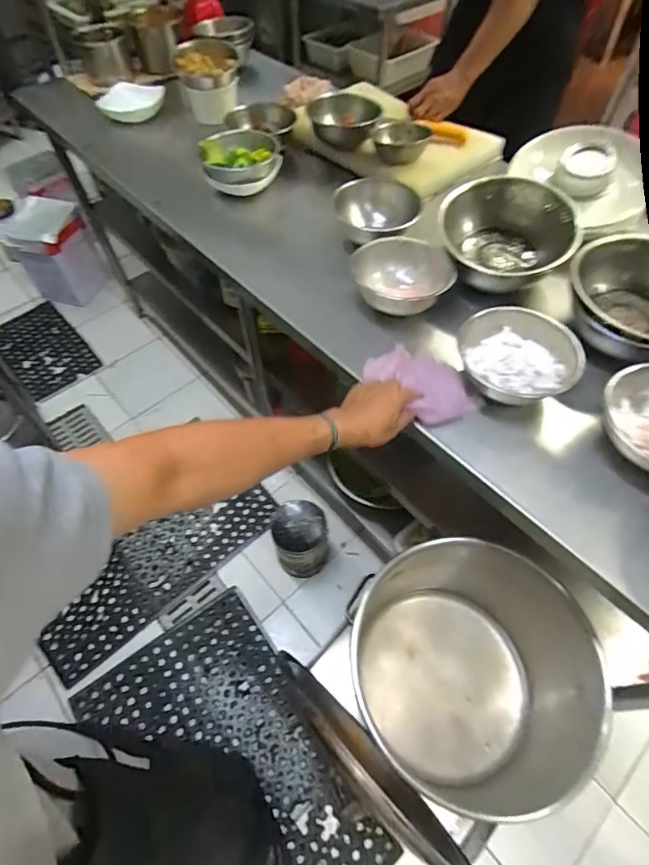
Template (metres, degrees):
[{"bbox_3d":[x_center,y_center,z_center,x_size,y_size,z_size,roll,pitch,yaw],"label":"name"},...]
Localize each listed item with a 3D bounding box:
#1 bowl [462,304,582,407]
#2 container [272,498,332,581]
[{"bbox_3d":[0.290,-0.117,0.684,0.156,0.064,0.151,-1,57,1],"label":"bowl"},{"bbox_3d":[-0.066,0.320,1.329,0.141,0.254,0.151,0,56,-1],"label":"container"}]

